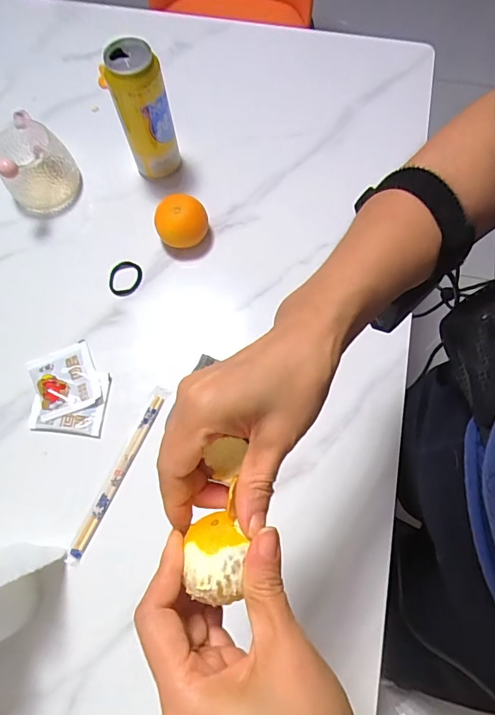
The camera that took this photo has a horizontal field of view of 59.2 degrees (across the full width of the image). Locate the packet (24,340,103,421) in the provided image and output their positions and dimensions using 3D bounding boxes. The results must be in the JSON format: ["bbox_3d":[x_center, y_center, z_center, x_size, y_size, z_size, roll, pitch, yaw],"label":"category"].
[{"bbox_3d":[-0.227,0.028,0.542,0.077,0.011,0.085,-23,73,-6],"label":"packet"}]

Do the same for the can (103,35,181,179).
[{"bbox_3d":[-0.134,-0.312,0.566,0.061,0.168,0.066,0,72,1],"label":"can"}]

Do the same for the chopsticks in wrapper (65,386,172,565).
[{"bbox_3d":[-0.149,0.132,0.510,0.020,0.008,0.216,24,75,9],"label":"chopsticks in wrapper"}]

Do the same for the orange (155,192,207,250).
[{"bbox_3d":[-0.086,-0.176,0.578,0.067,0.060,0.056,-13,73,-3],"label":"orange"}]

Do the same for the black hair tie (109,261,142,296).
[{"bbox_3d":[-0.164,-0.106,0.584,0.042,0.004,0.048,22,74,8],"label":"black hair tie"}]

